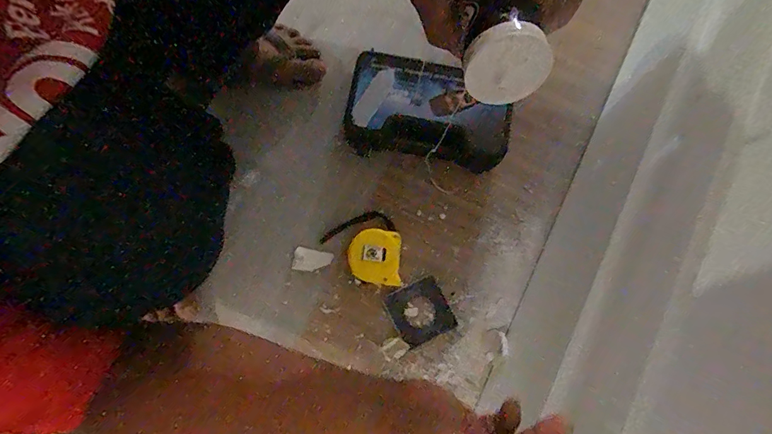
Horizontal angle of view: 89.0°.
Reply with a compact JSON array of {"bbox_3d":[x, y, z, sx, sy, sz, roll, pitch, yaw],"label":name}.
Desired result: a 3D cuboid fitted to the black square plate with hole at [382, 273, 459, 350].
[{"bbox_3d":[0.051,0.142,0.591,0.085,0.009,0.083,-26,80,-6],"label":"black square plate with hole"}]

